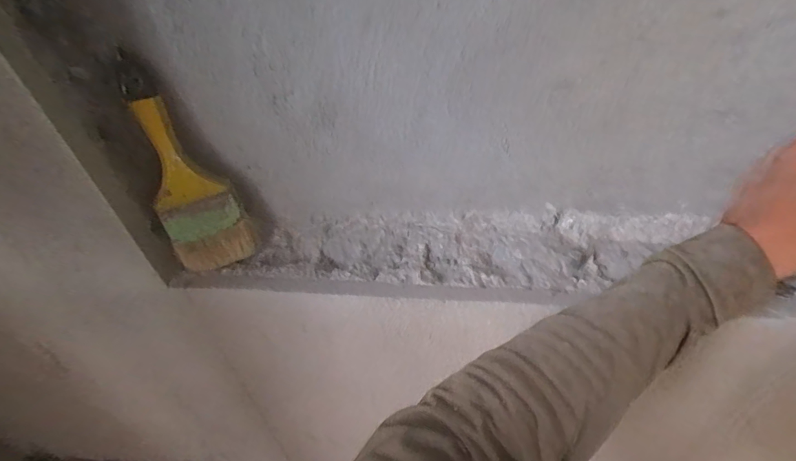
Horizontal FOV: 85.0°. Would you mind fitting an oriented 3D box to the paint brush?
[{"bbox_3d":[-0.198,-0.053,0.412,0.076,0.205,0.019,-15,28,-13],"label":"paint brush"}]

